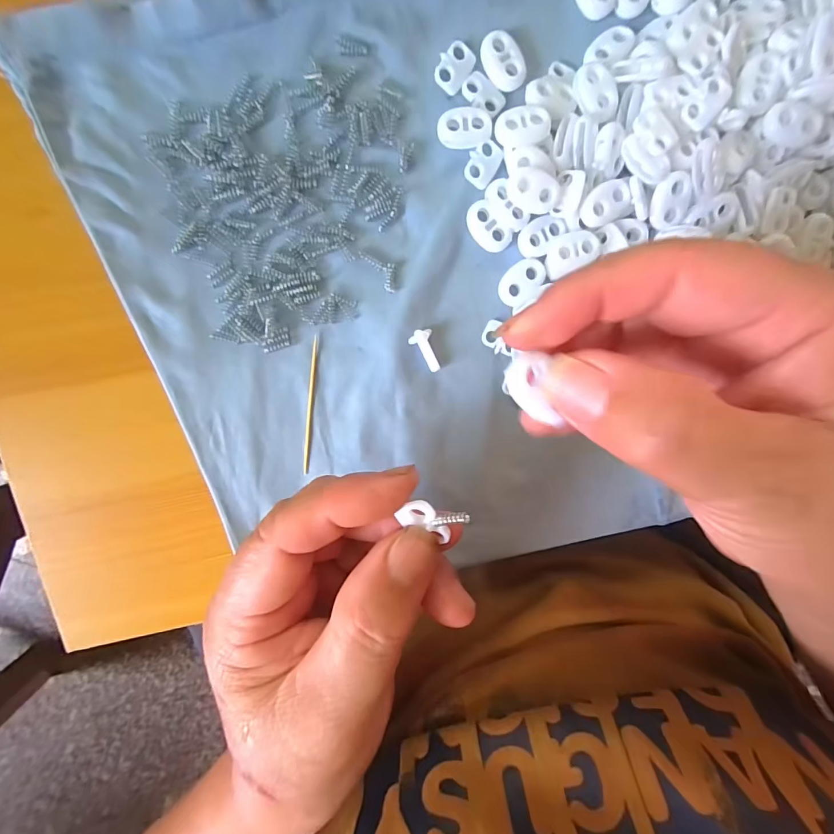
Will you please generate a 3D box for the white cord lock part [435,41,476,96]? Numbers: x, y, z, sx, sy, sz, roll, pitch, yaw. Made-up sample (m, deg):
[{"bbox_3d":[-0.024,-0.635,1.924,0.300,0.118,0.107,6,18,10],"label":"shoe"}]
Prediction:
[{"bbox_3d":[0.016,-0.143,0.175,0.012,0.004,0.019,33,94,-9],"label":"white cord lock part"}]

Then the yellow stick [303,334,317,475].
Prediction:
[{"bbox_3d":[-0.047,-0.005,0.190,0.004,0.004,0.060,6,96,-6],"label":"yellow stick"}]

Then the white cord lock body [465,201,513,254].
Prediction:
[{"bbox_3d":[0.031,-0.081,0.182,0.022,0.004,0.013,44,92,-10],"label":"white cord lock body"}]

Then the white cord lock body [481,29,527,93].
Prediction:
[{"bbox_3d":[0.035,-0.145,0.176,0.014,0.005,0.021,-33,100,0],"label":"white cord lock body"}]

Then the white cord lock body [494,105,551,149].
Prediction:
[{"bbox_3d":[0.043,-0.117,0.175,0.022,0.006,0.015,-11,99,-4],"label":"white cord lock body"}]

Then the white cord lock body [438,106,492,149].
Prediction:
[{"bbox_3d":[0.020,-0.119,0.178,0.022,0.004,0.015,-6,98,-5],"label":"white cord lock body"}]

